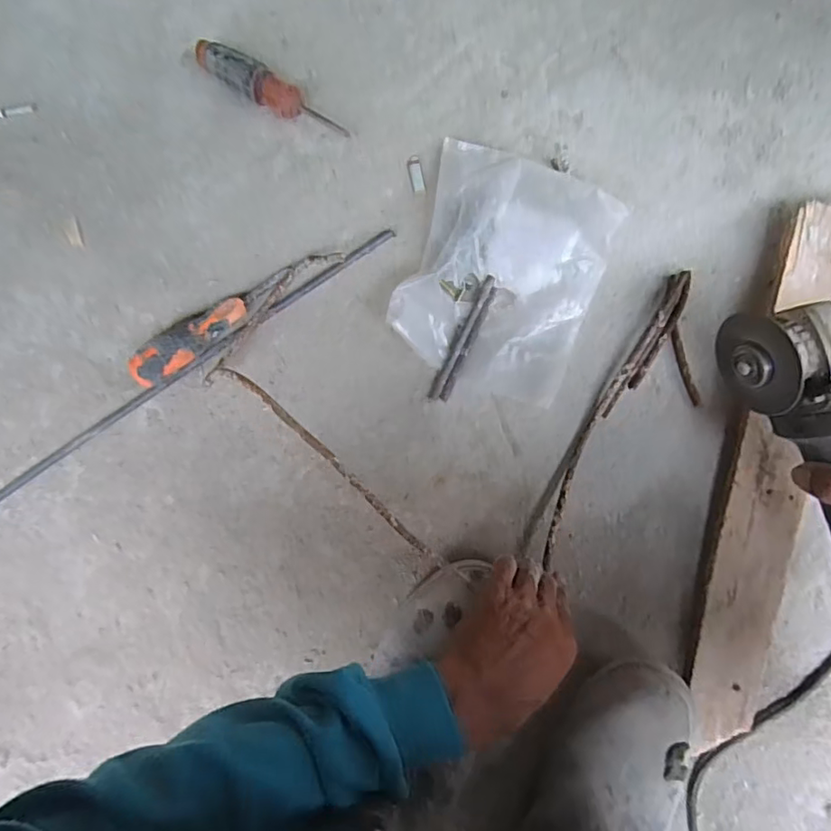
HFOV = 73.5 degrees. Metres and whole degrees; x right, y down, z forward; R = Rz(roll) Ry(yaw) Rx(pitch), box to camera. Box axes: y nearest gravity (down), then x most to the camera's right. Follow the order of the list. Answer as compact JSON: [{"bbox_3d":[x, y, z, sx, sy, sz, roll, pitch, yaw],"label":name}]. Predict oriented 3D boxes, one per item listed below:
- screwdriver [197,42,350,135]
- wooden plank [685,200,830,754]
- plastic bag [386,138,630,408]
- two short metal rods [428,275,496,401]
[{"bbox_3d":[-0.134,-0.297,0.510,0.147,0.032,0.028,32,90,5],"label":"screwdriver"},{"bbox_3d":[0.303,0.052,0.467,0.077,0.019,0.457,14,94,7],"label":"wooden plank"},{"bbox_3d":[0.076,-0.125,0.489,0.159,0.035,0.198,20,89,5],"label":"plastic bag"},{"bbox_3d":[0.044,-0.069,0.504,0.017,0.013,0.118,25,89,5],"label":"two short metal rods"}]

